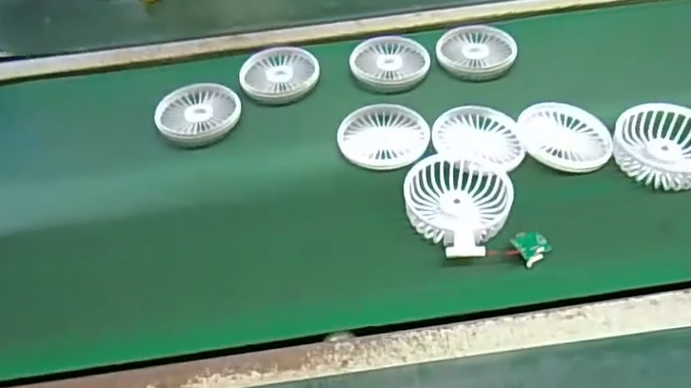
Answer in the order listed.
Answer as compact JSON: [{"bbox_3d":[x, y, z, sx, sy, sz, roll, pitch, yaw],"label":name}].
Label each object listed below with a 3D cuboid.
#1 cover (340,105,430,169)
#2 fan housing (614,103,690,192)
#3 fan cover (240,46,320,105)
[{"bbox_3d":[0.038,-0.058,0.583,0.086,0.009,0.084,-8,47,-3],"label":"cover"},{"bbox_3d":[0.294,-0.043,0.535,0.094,0.031,0.084,-6,47,-1],"label":"fan housing"},{"bbox_3d":[-0.074,-0.135,0.667,0.086,0.014,0.089,-7,47,-2],"label":"fan cover"}]

